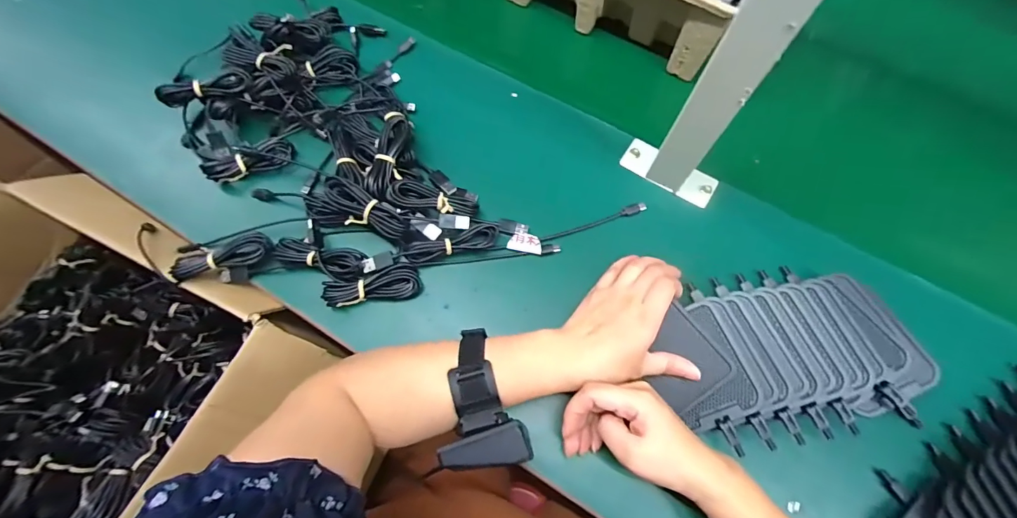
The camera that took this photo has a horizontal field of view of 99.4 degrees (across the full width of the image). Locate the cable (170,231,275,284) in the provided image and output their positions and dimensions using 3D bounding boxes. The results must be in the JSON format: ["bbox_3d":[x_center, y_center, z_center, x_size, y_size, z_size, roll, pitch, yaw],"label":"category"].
[{"bbox_3d":[-0.270,0.000,0.413,0.088,0.021,0.039,-20,70,-5],"label":"cable"}]

